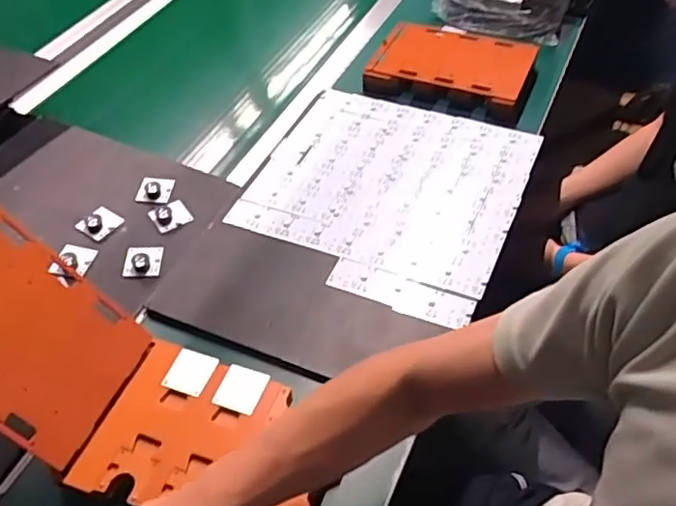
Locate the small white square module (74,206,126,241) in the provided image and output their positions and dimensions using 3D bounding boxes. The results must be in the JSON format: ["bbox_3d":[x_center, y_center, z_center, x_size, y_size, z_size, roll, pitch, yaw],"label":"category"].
[{"bbox_3d":[-0.319,-0.043,0.850,0.041,0.022,0.046,23,53,19],"label":"small white square module"}]

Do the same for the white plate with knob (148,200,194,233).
[{"bbox_3d":[-0.229,-0.053,0.865,0.051,0.012,0.040,-23,53,-18],"label":"white plate with knob"}]

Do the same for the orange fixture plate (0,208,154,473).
[{"bbox_3d":[-0.305,0.071,0.601,0.013,0.237,0.160,-14,37,43],"label":"orange fixture plate"}]

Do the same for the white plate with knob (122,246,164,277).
[{"bbox_3d":[-0.251,0.008,0.815,0.047,0.015,0.047,0,49,1],"label":"white plate with knob"}]

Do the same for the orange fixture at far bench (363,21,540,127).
[{"bbox_3d":[0.191,-0.307,1.046,0.258,0.044,0.178,20,52,17],"label":"orange fixture at far bench"}]

